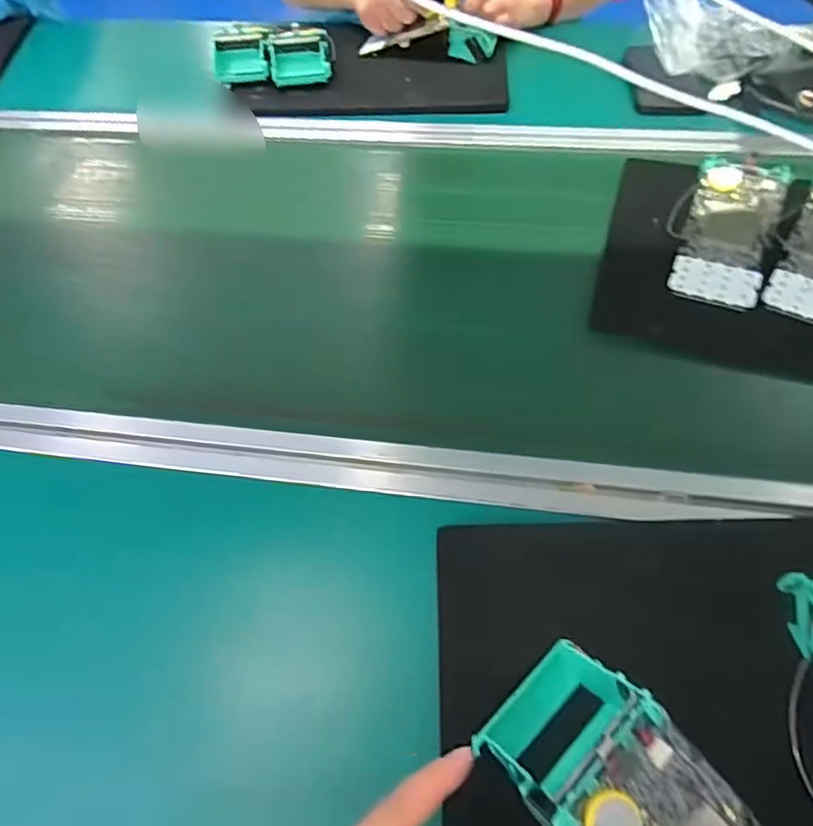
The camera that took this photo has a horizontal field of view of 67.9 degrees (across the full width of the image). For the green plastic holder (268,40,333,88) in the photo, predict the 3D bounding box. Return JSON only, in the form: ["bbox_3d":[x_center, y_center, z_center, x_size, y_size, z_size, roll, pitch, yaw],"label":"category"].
[{"bbox_3d":[-0.131,-0.436,0.749,0.075,0.037,0.052,-3,51,2],"label":"green plastic holder"}]

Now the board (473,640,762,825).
[{"bbox_3d":[0.116,0.191,0.271,0.075,0.061,0.168,-40,80,-22],"label":"board"}]

